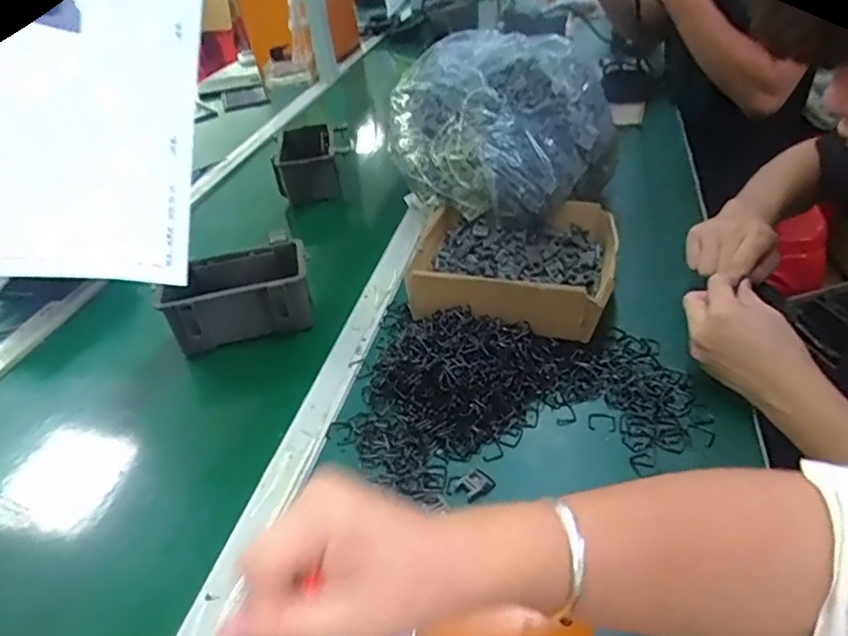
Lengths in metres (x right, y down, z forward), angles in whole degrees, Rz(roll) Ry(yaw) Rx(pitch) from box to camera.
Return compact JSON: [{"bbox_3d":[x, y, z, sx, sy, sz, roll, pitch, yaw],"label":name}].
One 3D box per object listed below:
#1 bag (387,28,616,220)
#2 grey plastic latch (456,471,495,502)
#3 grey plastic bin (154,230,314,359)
[{"bbox_3d":[0.103,-0.265,0.835,0.287,0.187,0.280,-12,38,-6],"label":"bag"},{"bbox_3d":[0.045,0.148,0.530,0.030,0.007,0.023,-26,42,-22],"label":"grey plastic latch"},{"bbox_3d":[-0.227,-0.030,0.741,0.172,0.079,0.119,-12,38,-6],"label":"grey plastic bin"}]

